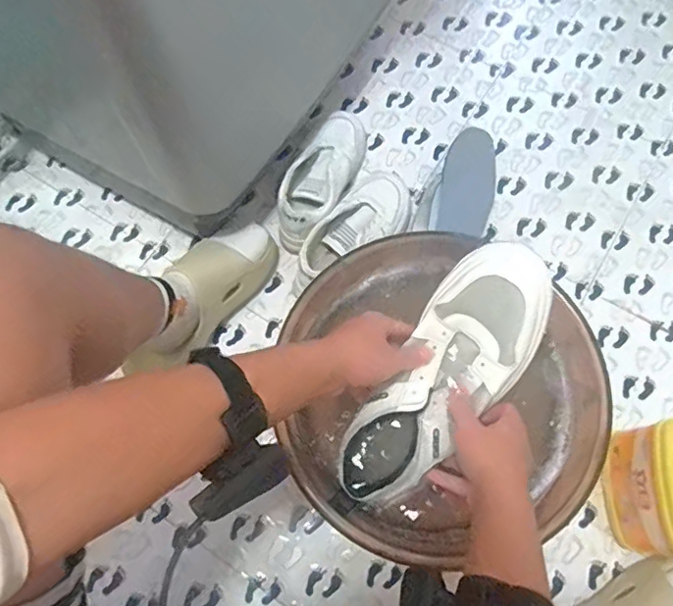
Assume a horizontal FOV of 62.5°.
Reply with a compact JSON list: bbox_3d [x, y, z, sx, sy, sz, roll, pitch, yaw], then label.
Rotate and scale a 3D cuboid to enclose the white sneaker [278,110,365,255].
[{"bbox_3d":[-0.025,-0.195,0.866,0.086,0.086,0.256,22,74,8],"label":"white sneaker"}]

